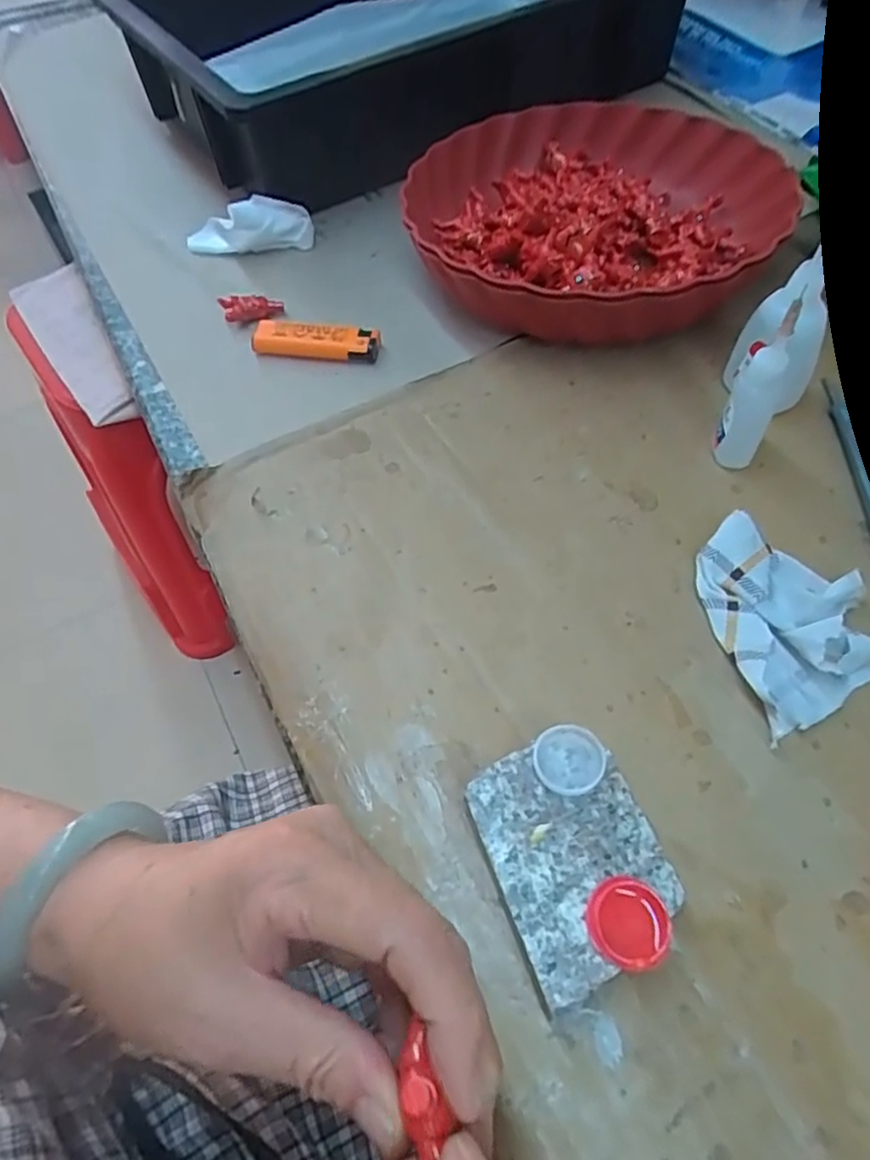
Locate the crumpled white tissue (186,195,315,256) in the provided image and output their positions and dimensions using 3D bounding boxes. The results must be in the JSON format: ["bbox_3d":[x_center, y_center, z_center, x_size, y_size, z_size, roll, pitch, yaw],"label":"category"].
[{"bbox_3d":[-0.138,-0.256,0.493,0.094,0.037,0.023,-3,57,2],"label":"crumpled white tissue"}]

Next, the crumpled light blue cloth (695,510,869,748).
[{"bbox_3d":[0.162,0.015,0.309,0.069,0.017,0.097,-14,57,-5],"label":"crumpled light blue cloth"}]

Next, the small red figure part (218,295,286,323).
[{"bbox_3d":[-0.123,-0.182,0.451,0.041,0.016,0.013,-5,57,1],"label":"small red figure part"}]

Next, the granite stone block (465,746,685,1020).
[{"bbox_3d":[0.052,0.105,0.255,0.060,0.020,0.080,-19,58,-8],"label":"granite stone block"}]

